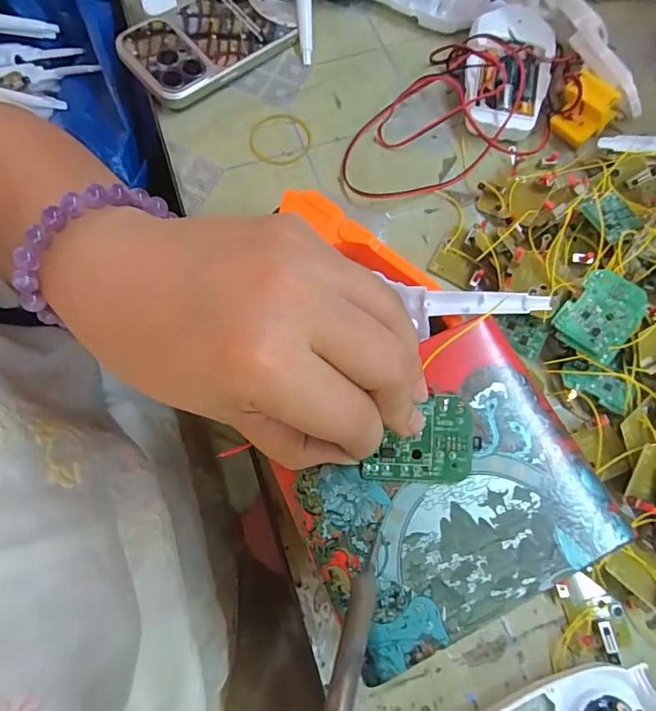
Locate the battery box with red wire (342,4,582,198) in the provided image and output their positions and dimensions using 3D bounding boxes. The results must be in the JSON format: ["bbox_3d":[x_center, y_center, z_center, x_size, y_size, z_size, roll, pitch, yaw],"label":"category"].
[{"bbox_3d":[0.101,-0.182,0.348,0.192,0.044,0.113,-43,76,-14],"label":"battery box with red wire"}]

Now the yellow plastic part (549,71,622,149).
[{"bbox_3d":[0.188,-0.178,0.345,0.036,0.044,0.024,33,73,11],"label":"yellow plastic part"}]

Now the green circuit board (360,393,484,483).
[{"bbox_3d":[0.036,0.033,0.184,0.043,0.004,0.034,1,90,3],"label":"green circuit board"}]

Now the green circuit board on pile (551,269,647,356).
[{"bbox_3d":[0.160,-0.025,0.272,0.038,0.004,0.042,37,108,10],"label":"green circuit board on pile"}]

